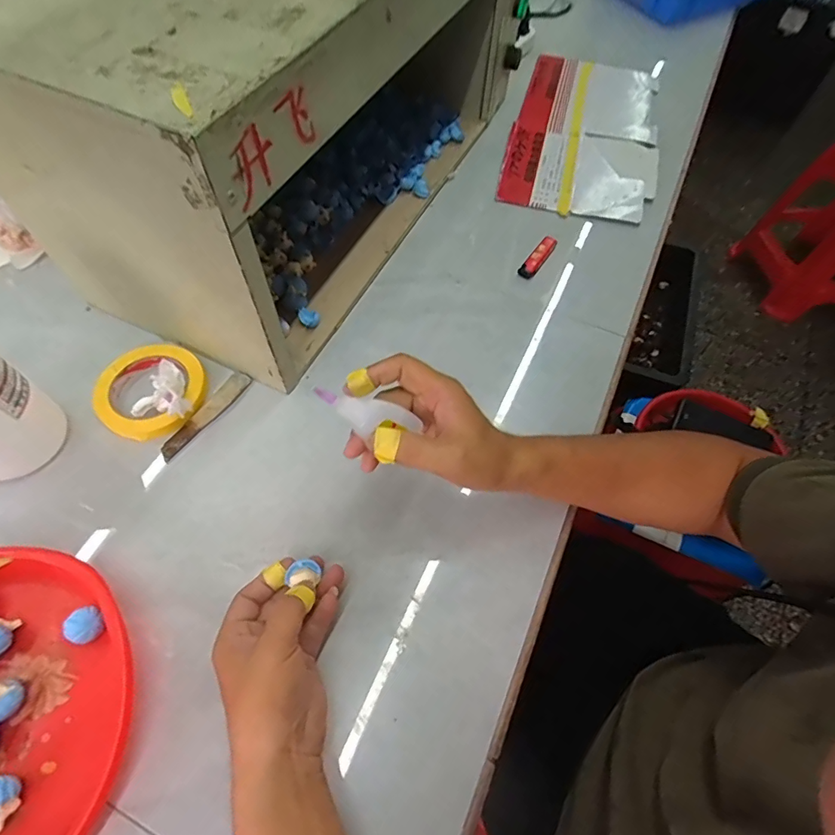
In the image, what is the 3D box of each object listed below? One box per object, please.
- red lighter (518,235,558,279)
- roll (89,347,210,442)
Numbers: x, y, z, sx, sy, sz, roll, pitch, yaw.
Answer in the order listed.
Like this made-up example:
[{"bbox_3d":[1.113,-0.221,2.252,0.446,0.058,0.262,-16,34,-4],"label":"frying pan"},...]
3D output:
[{"bbox_3d":[0.160,-0.211,0.630,0.021,0.013,0.075,34,64,16],"label":"red lighter"},{"bbox_3d":[-0.284,-0.029,0.511,0.110,0.017,0.111,1,60,-2],"label":"roll"}]

